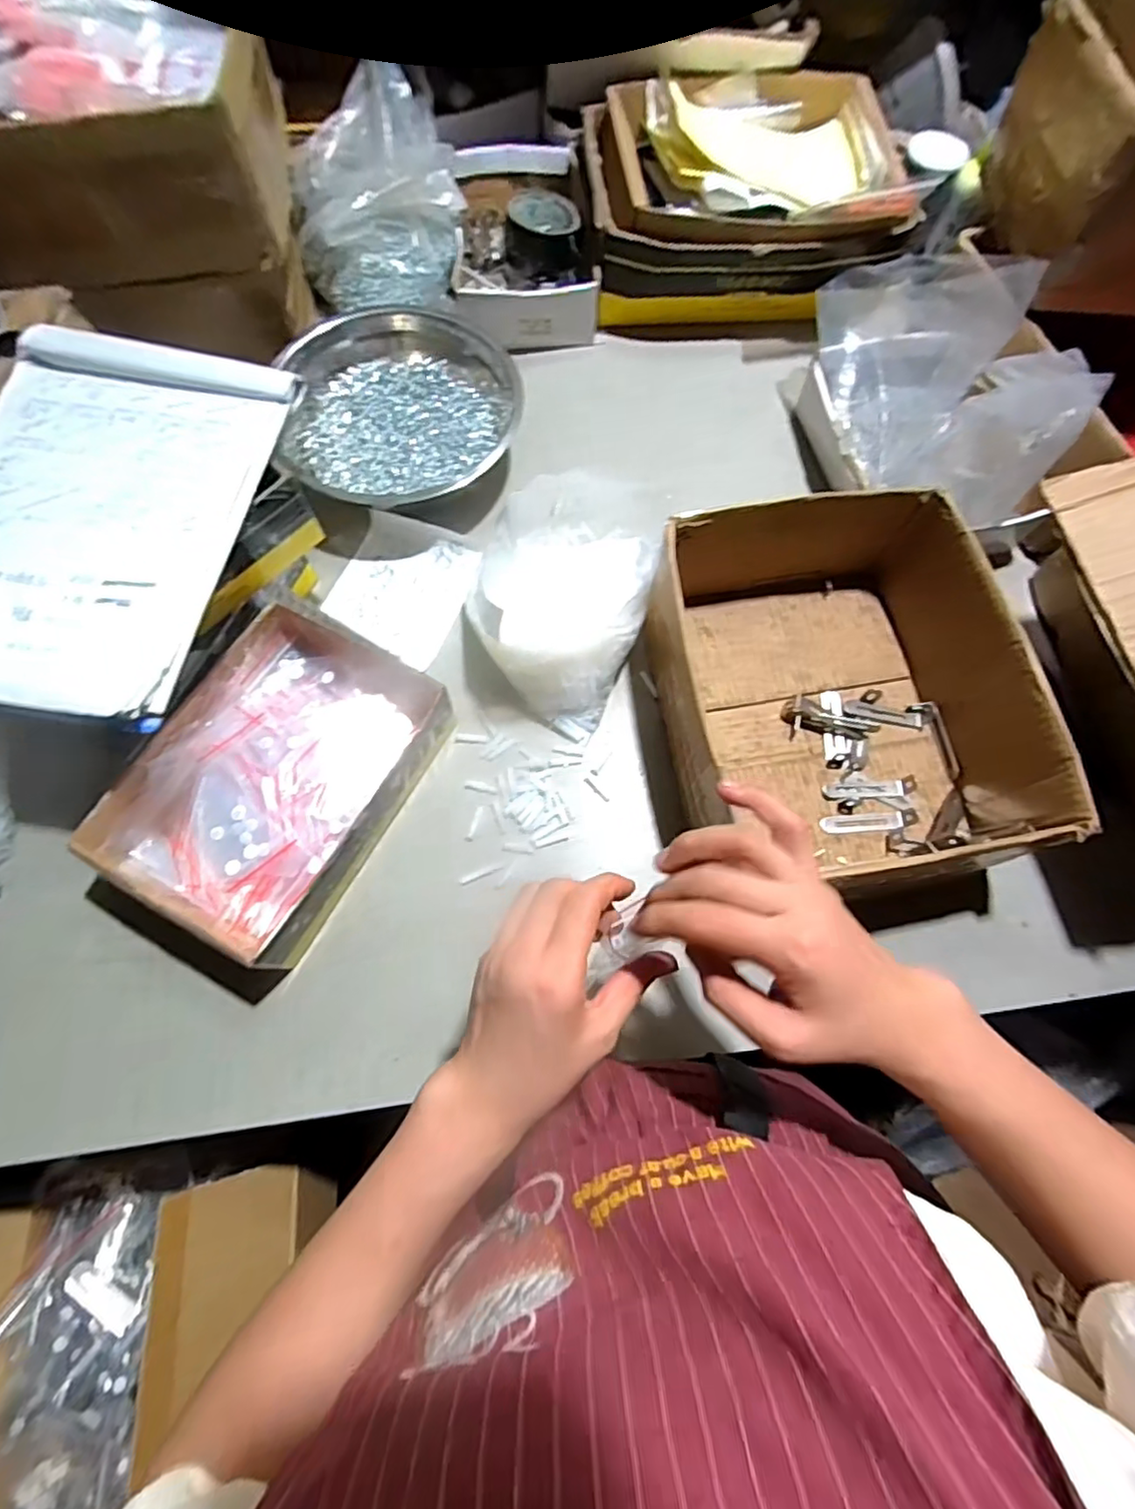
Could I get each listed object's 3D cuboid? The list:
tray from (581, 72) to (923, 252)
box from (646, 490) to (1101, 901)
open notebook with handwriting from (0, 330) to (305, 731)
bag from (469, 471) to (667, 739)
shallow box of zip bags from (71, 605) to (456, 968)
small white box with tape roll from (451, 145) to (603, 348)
[{"bbox_3d":[0.194,-0.643,0.678,0.340,0.065,0.242,0,71,-2],"label":"tray"},{"bbox_3d":[0.220,-0.052,0.529,0.253,0.121,0.313,-10,71,-5],"label":"box"},{"bbox_3d":[-0.345,-0.177,0.452,0.216,0.012,0.302,10,72,1],"label":"open notebook with handwriting"},{"bbox_3d":[-0.011,-0.137,0.567,0.159,0.090,0.201,16,71,4],"label":"bag"},{"bbox_3d":[-0.233,0.020,0.516,0.179,0.075,0.244,27,72,8],"label":"shallow box of zip bags"},{"bbox_3d":[-0.052,-0.590,0.728,0.155,0.053,0.261,-4,71,-3],"label":"small white box with tape roll"}]

